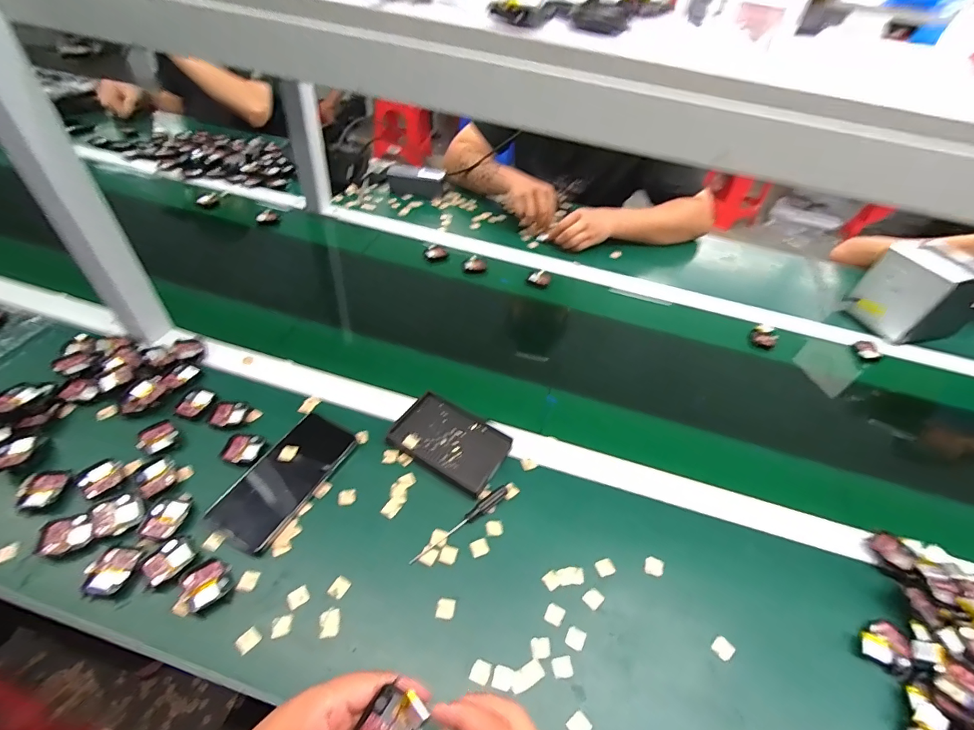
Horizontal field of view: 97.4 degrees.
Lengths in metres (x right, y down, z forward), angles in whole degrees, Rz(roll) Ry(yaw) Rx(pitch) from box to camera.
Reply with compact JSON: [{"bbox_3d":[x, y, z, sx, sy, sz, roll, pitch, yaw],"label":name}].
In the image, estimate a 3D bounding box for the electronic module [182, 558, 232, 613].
[{"bbox_3d":[-0.270,0.212,0.412,0.040,0.012,0.039,33,51,21],"label":"electronic module"}]

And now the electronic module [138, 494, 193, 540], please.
[{"bbox_3d":[-0.335,0.158,0.449,0.038,0.006,0.047,7,46,-1],"label":"electronic module"}]

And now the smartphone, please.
[{"bbox_3d":[-0.230,0.128,0.494,0.077,0.016,0.159,24,48,14],"label":"smartphone"}]

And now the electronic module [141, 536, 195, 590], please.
[{"bbox_3d":[-0.314,0.193,0.421,0.033,0.008,0.040,27,49,17],"label":"electronic module"}]

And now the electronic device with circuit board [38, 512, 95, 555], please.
[{"bbox_3d":[-0.418,0.166,0.426,0.044,0.008,0.038,-19,52,-24],"label":"electronic device with circuit board"}]

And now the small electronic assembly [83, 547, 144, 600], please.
[{"bbox_3d":[-0.360,0.197,0.409,0.036,0.011,0.044,9,46,1],"label":"small electronic assembly"}]

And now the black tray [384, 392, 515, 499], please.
[{"bbox_3d":[-0.044,0.095,0.541,0.135,0.017,0.091,27,49,17],"label":"black tray"}]

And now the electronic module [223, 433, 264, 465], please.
[{"bbox_3d":[-0.291,0.099,0.507,0.041,0.005,0.038,9,46,0],"label":"electronic module"}]

